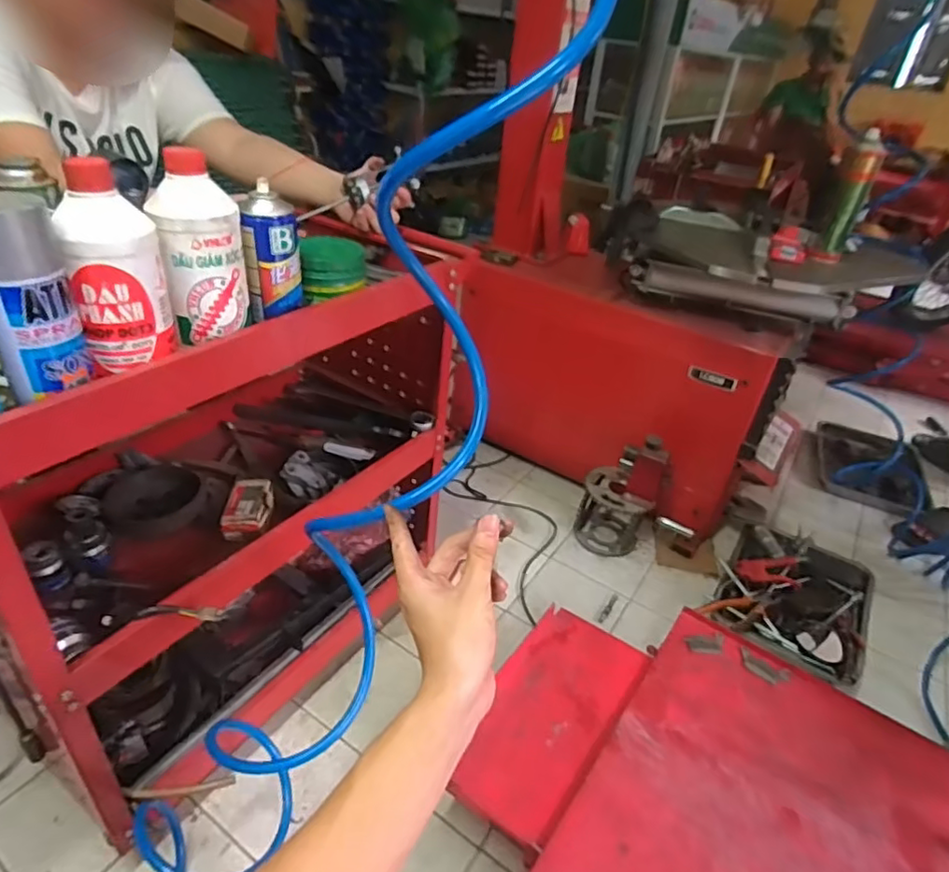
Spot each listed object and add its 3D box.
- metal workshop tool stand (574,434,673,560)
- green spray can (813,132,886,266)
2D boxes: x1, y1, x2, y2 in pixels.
[{"bbox_3d":[0.344,0.135,1.411,0.169,0.293,0.144,24,37,25],"label":"metal workshop tool stand"},{"bbox_3d":[0.649,-0.407,1.052,0.055,0.205,0.055,25,37,26],"label":"green spray can"}]

